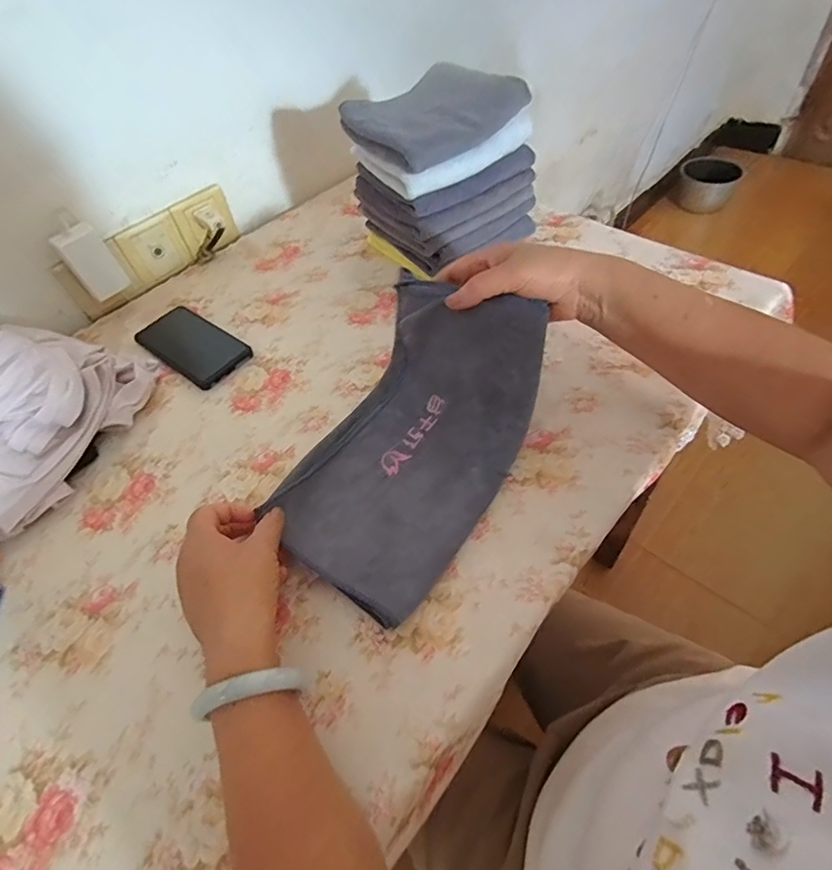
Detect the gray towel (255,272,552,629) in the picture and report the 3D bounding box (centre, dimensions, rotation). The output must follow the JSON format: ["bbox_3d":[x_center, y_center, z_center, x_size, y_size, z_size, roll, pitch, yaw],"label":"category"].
[{"bbox_3d":[-0.013,-0.006,0.424,0.170,0.120,0.256,28,60,23],"label":"gray towel"}]

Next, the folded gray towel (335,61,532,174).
[{"bbox_3d":[0.017,-0.384,0.572,0.171,0.047,0.159,-33,55,-17],"label":"folded gray towel"}]

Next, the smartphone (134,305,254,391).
[{"bbox_3d":[-0.278,-0.114,0.606,0.148,0.013,0.078,31,61,25],"label":"smartphone"}]

